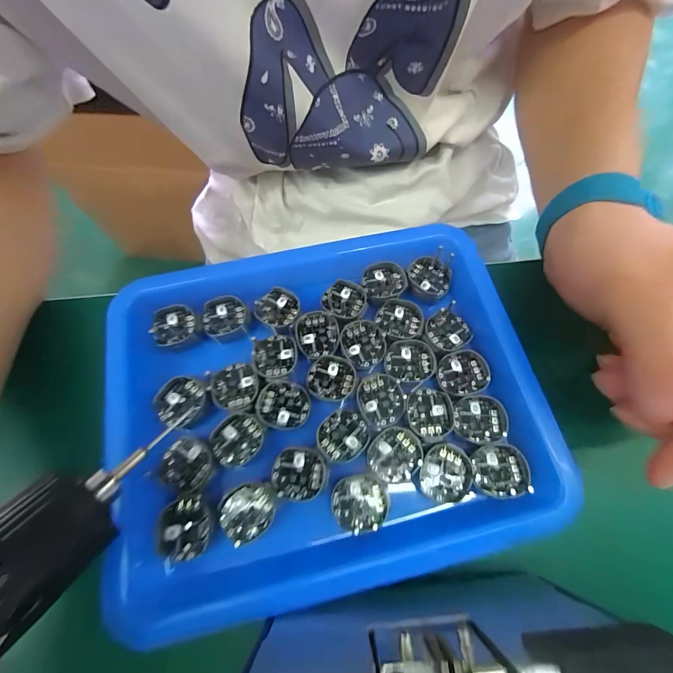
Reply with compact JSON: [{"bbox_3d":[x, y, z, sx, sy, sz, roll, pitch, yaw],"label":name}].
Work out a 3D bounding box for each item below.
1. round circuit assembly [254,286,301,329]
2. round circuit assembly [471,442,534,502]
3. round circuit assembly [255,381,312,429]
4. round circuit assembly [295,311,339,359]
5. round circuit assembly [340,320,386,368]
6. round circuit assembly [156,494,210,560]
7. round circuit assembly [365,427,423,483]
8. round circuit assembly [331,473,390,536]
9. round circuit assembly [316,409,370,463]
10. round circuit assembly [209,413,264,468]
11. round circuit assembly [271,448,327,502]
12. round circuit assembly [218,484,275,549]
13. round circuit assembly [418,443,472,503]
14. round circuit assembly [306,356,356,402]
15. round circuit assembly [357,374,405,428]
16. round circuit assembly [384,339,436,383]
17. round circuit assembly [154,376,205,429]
[{"bbox_3d":[-0.036,-0.018,0.200,0.027,0.005,0.024,8,72,2],"label":"round circuit assembly"},{"bbox_3d":[0.082,0.068,0.167,0.026,0.005,0.025,-1,71,0],"label":"round circuit assembly"},{"bbox_3d":[-0.029,0.037,0.179,0.028,0.004,0.025,19,70,6],"label":"round circuit assembly"},{"bbox_3d":[-0.011,-0.002,0.194,0.025,0.004,0.029,-4,72,-2],"label":"round circuit assembly"},{"bbox_3d":[0.016,0.003,0.193,0.025,0.004,0.028,-12,70,-5],"label":"round circuit assembly"},{"bbox_3d":[-0.074,0.092,0.160,0.023,0.004,0.026,-5,72,-2],"label":"round circuit assembly"},{"bbox_3d":[0.030,0.061,0.170,0.028,0.004,0.025,-33,73,-12],"label":"round circuit assembly"},{"bbox_3d":[0.012,0.082,0.162,0.027,0.004,0.024,-11,70,-5],"label":"round circuit assembly"},{"bbox_3d":[0.003,0.052,0.174,0.026,0.004,0.025,0,69,-1],"label":"round circuit assembly"},{"bbox_3d":[-0.052,0.054,0.173,0.026,0.004,0.024,0,69,-1],"label":"round circuit assembly"},{"bbox_3d":[-0.019,0.069,0.167,0.027,0.004,0.025,2,69,0],"label":"round circuit assembly"},{"bbox_3d":[-0.043,0.085,0.161,0.026,0.004,0.024,0,69,-1],"label":"round circuit assembly"},{"bbox_3d":[0.055,0.069,0.168,0.024,0.004,0.027,10,69,3],"label":"round circuit assembly"},{"bbox_3d":[-0.003,0.023,0.185,0.027,0.004,0.025,0,69,-1],"label":"round circuit assembly"},{"bbox_3d":[0.024,0.034,0.180,0.025,0.004,0.027,0,69,-1],"label":"round circuit assembly"},{"bbox_3d":[0.042,0.014,0.190,0.028,0.005,0.024,-5,72,-2],"label":"round circuit assembly"},{"bbox_3d":[-0.085,0.035,0.180,0.023,0.005,0.025,0,71,0],"label":"round circuit assembly"}]

